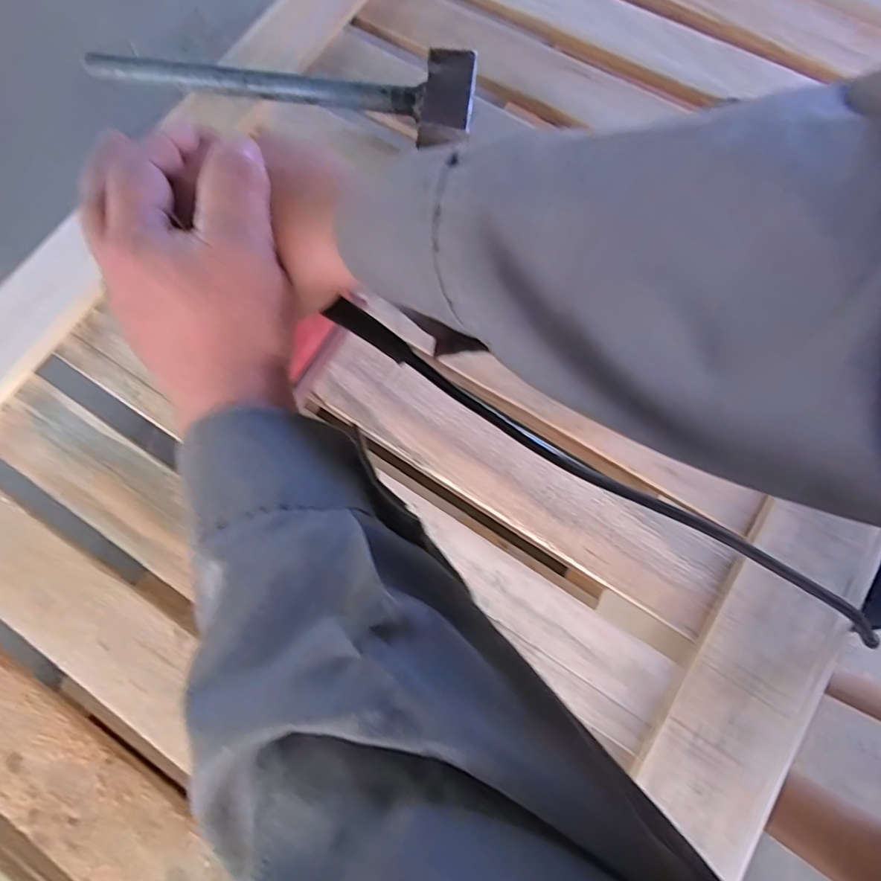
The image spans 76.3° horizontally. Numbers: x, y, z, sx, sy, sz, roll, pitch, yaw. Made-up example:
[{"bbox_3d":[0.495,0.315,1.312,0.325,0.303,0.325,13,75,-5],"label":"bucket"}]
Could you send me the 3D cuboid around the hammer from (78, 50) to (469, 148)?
[{"bbox_3d":[-0.125,-0.294,0.466,0.309,0.036,0.077,11,75,5],"label":"hammer"}]

